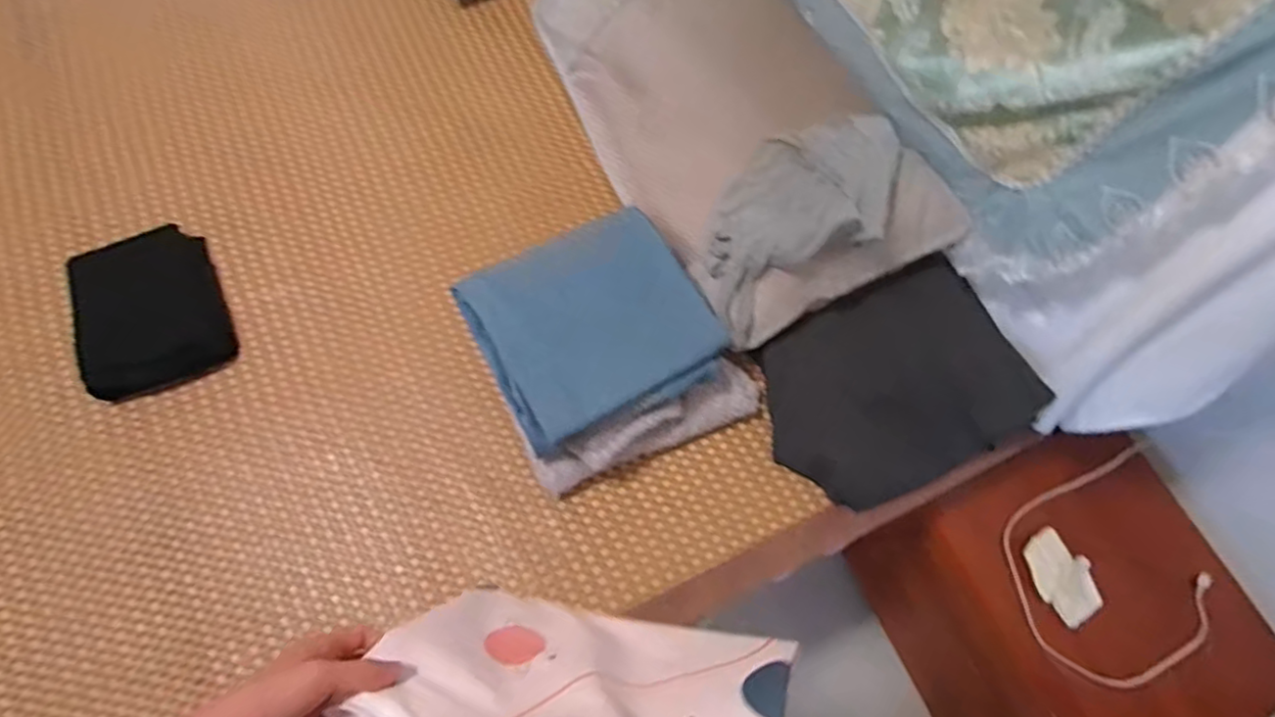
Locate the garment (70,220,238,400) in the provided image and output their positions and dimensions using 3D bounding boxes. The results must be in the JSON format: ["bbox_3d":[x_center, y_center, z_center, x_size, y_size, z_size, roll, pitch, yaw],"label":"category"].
[{"bbox_3d":[-0.669,-0.070,0.861,0.169,0.032,0.241,-25,70,-13],"label":"garment"}]

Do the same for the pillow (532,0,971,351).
[{"bbox_3d":[0.136,-0.389,0.962,0.375,0.117,0.706,-23,72,-15],"label":"pillow"}]

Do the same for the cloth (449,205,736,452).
[{"bbox_3d":[-0.047,-0.040,0.788,0.277,0.068,0.231,-24,73,-15],"label":"cloth"}]

